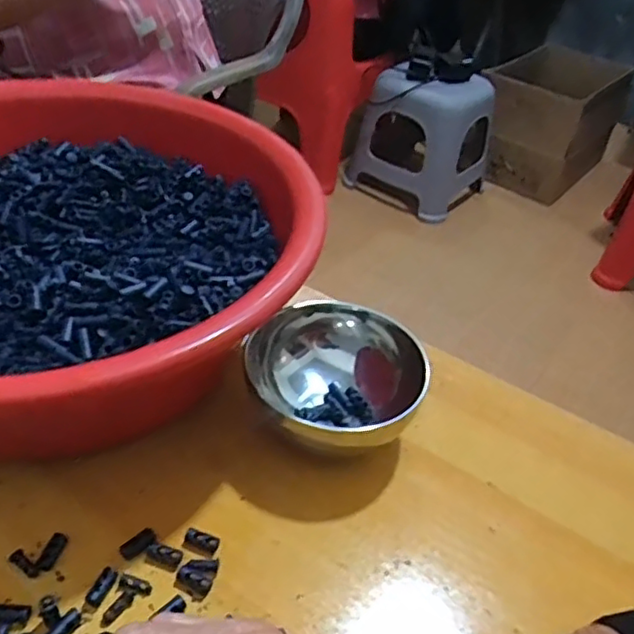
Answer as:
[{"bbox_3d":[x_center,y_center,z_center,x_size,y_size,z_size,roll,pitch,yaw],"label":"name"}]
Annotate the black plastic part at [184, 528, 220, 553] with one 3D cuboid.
[{"bbox_3d":[-0.062,0.120,0.347,0.019,0.005,0.008,15,41,9],"label":"black plastic part"}]

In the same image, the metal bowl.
[{"bbox_3d":[0.010,0.043,0.403,0.099,0.066,0.101,4,40,-4],"label":"metal bowl"}]

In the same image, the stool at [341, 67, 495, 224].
[{"bbox_3d":[0.293,-0.479,1.716,0.291,0.328,0.313,28,43,24],"label":"stool"}]

